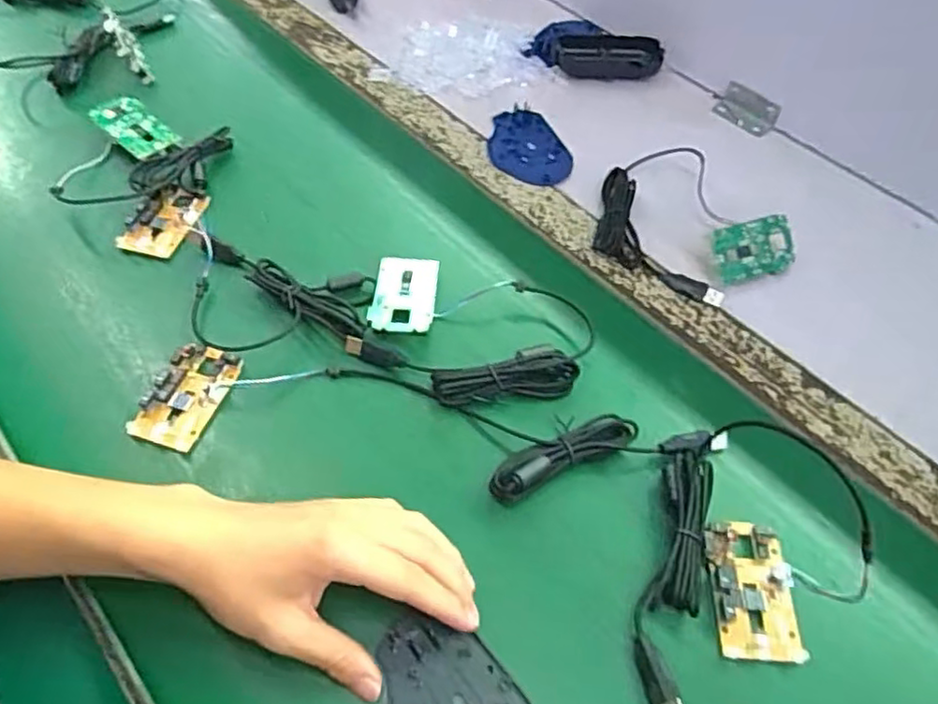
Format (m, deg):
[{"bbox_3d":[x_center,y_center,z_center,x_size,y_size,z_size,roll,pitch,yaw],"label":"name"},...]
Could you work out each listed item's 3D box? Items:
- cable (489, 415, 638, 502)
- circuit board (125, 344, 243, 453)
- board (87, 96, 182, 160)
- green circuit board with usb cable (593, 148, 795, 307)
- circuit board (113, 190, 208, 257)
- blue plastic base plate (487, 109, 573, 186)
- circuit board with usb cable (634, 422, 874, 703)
[{"bbox_3d":[0.060,0.065,0.428,0.103,0.028,0.028,-23,58,-18],"label":"cable"},{"bbox_3d":[-0.191,0.028,0.448,0.048,0.008,0.077,15,55,8],"label":"circuit board"},{"bbox_3d":[-0.309,-0.209,0.610,0.044,0.009,0.090,-38,65,-25],"label":"board"},{"bbox_3d":[0.194,-0.119,0.564,0.162,0.035,0.157,27,57,16],"label":"green circuit board with usb cable"},{"bbox_3d":[-0.255,-0.108,0.549,0.052,0.009,0.068,11,54,5],"label":"circuit board"},{"bbox_3d":[0.058,-0.196,0.631,0.077,0.006,0.101,1,54,-2],"label":"blue plastic base plate"},{"bbox_3d":[0.162,0.118,0.400,0.203,0.023,0.119,-31,61,-23],"label":"circuit board with usb cable"}]

